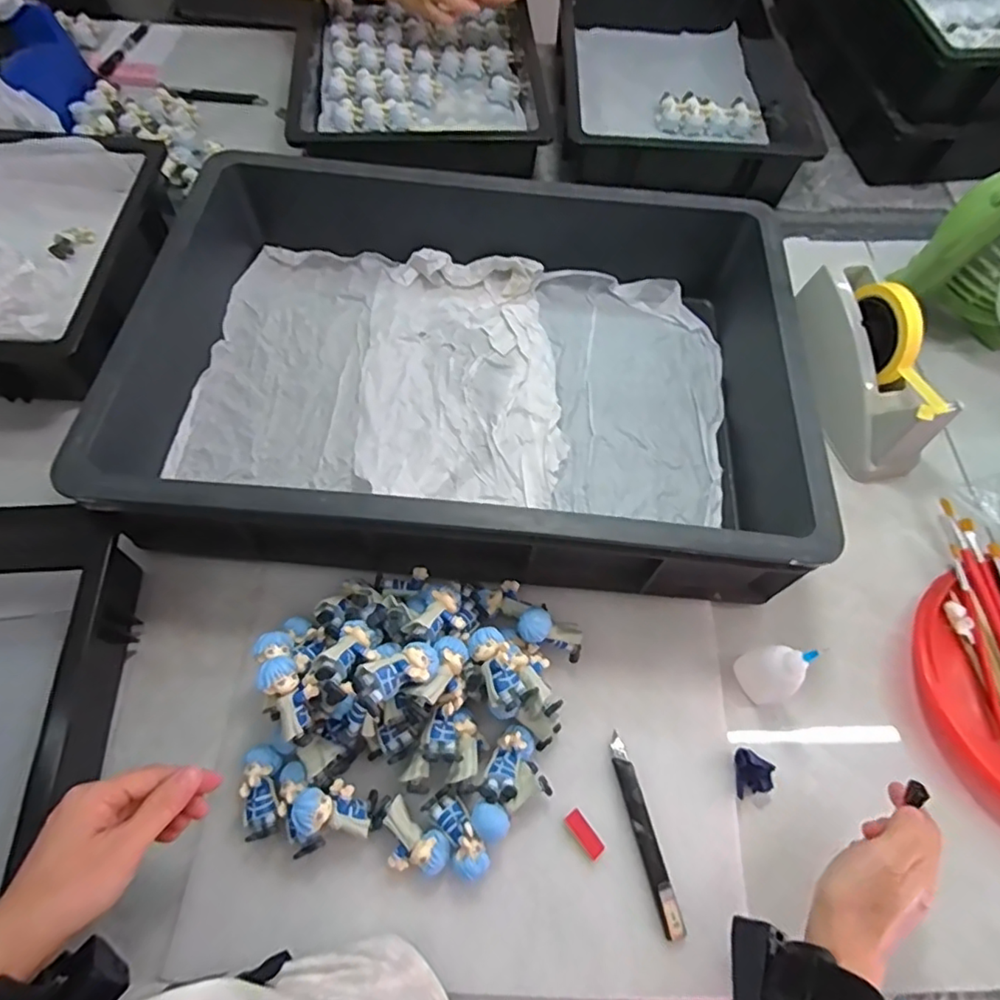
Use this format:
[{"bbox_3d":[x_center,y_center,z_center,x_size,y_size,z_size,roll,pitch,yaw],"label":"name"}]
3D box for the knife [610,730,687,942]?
[{"bbox_3d":[0.110,0.250,0.443,0.015,0.014,0.136,-11,65,-8],"label":"knife"}]

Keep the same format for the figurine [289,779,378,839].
[{"bbox_3d":[-0.119,0.226,0.430,0.065,0.023,0.033,18,64,-31],"label":"figurine"}]

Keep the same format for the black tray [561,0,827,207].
[{"bbox_3d":[0.261,-0.593,0.828,0.348,0.094,0.439,1,64,-2],"label":"black tray"}]

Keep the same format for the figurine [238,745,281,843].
[{"bbox_3d":[-0.176,0.217,0.434,0.026,0.032,0.062,-5,64,-5],"label":"figurine"}]

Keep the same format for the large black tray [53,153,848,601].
[{"bbox_3d":[-0.021,-0.134,0.567,0.571,0.154,0.398,5,64,0],"label":"large black tray"}]

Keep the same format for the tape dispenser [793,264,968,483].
[{"bbox_3d":[0.371,-0.139,0.601,0.064,0.114,0.215,-9,65,-7],"label":"tape dispenser"}]

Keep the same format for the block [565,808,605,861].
[{"bbox_3d":[0.064,0.254,0.446,0.014,0.012,0.034,-34,70,-18],"label":"block"}]

